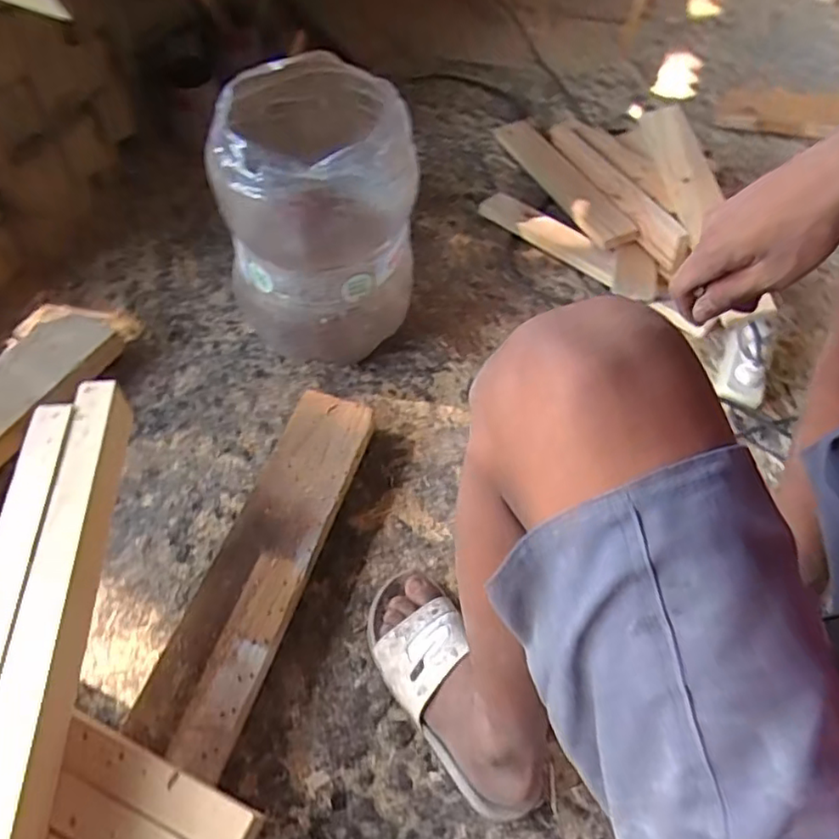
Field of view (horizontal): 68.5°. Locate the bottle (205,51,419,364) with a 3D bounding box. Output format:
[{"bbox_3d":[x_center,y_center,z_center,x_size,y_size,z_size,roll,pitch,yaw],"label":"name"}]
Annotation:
[{"bbox_3d":[-0.142,-0.272,0.826,0.227,0.328,0.286,-15,58,-14],"label":"bottle"}]

